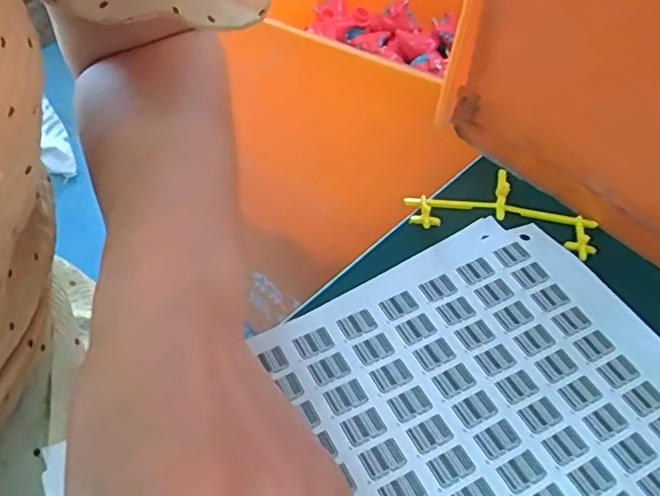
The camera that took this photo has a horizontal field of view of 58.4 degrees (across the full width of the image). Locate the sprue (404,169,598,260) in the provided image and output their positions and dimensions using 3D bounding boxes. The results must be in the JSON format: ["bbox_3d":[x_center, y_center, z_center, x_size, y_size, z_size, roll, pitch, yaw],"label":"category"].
[{"bbox_3d":[0.083,-0.022,0.286,0.088,0.005,0.049,11,49,6],"label":"sprue"}]

